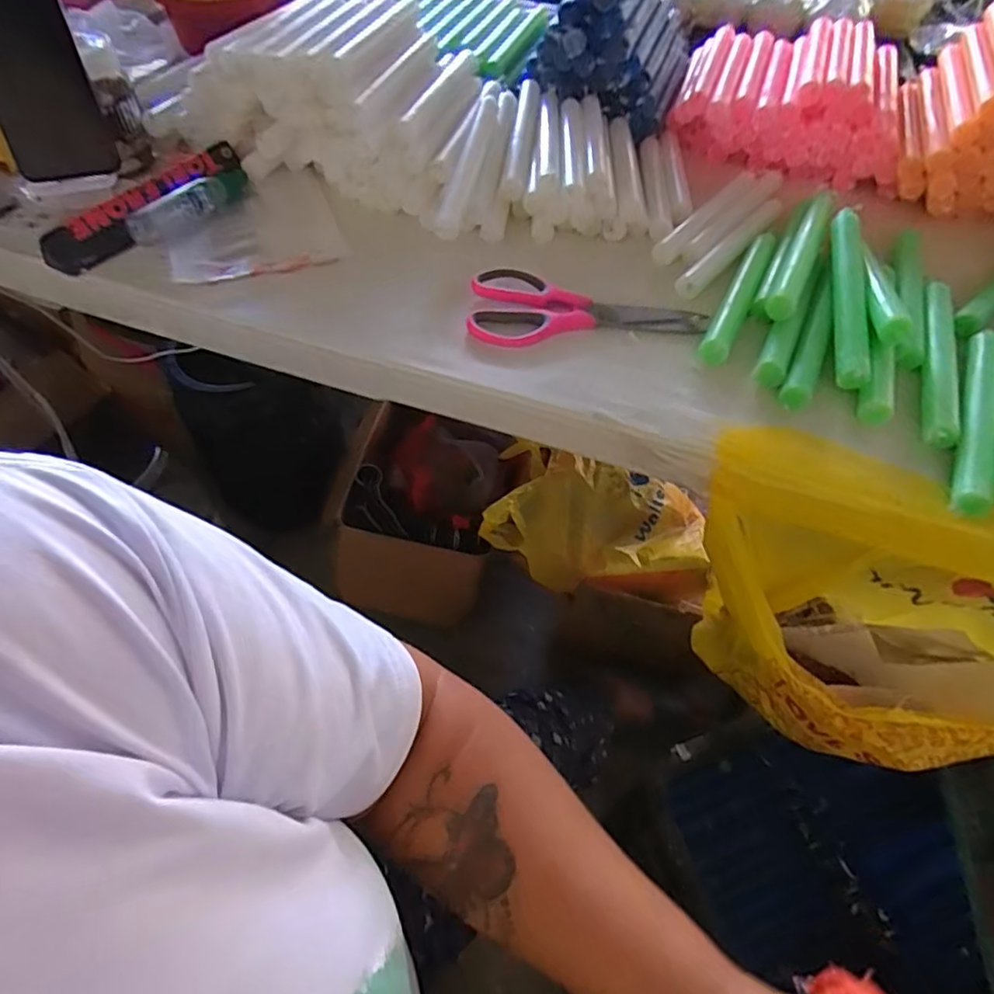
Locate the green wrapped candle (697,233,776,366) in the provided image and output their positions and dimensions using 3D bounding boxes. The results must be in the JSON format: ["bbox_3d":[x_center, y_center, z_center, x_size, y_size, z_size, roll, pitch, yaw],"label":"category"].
[{"bbox_3d":[0.217,-0.184,0.532,0.024,0.018,0.203,24,57,14],"label":"green wrapped candle"}]

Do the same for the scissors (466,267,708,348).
[{"bbox_3d":[0.073,-0.167,0.517,0.198,0.009,0.085,-4,55,-5],"label":"scissors"}]

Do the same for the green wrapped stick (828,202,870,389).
[{"bbox_3d":[0.295,-0.173,0.505,0.027,0.021,0.209,14,55,7],"label":"green wrapped stick"}]

